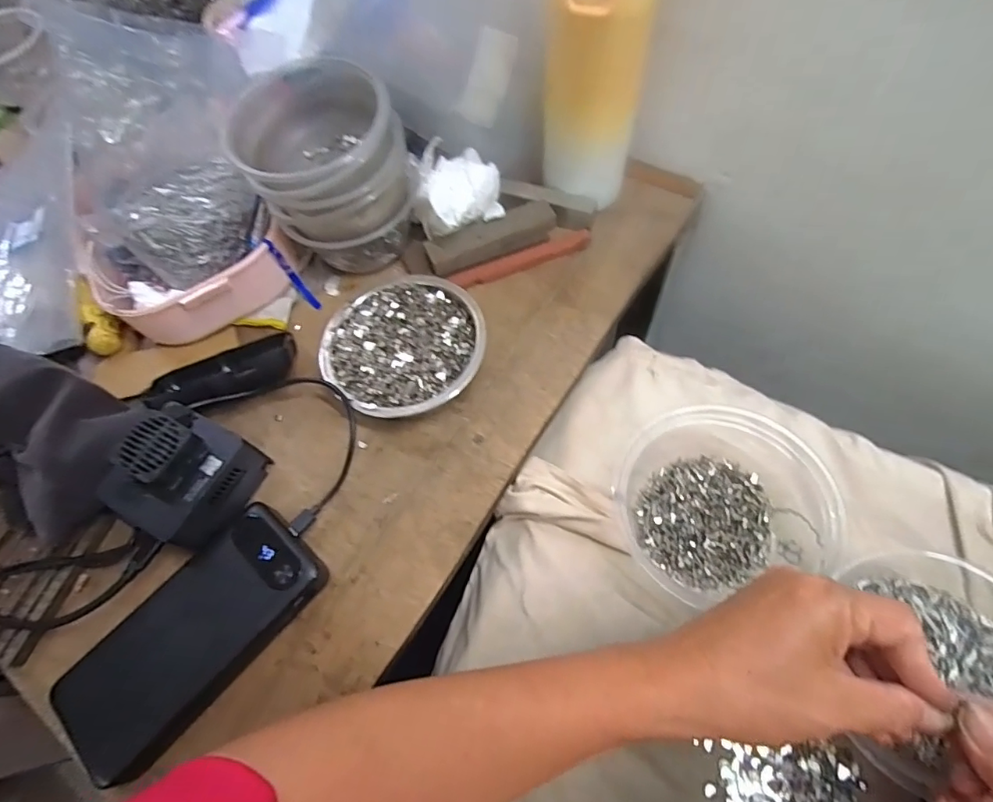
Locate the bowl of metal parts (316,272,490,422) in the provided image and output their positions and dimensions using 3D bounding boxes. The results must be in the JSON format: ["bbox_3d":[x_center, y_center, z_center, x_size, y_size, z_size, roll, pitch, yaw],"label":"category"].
[{"bbox_3d":[-0.071,-0.042,0.395,0.120,0.030,0.122,-2,63,5],"label":"bowl of metal parts"}]

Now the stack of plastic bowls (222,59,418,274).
[{"bbox_3d":[-0.127,-0.180,0.411,0.112,0.118,0.110,41,73,18],"label":"stack of plastic bowls"}]

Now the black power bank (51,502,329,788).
[{"bbox_3d":[-0.185,0.140,0.313,0.071,0.024,0.155,38,73,21],"label":"black power bank"}]

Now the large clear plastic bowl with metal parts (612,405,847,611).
[{"bbox_3d":[0.159,0.062,0.354,0.149,0.045,0.144,-2,63,5],"label":"large clear plastic bowl with metal parts"}]

